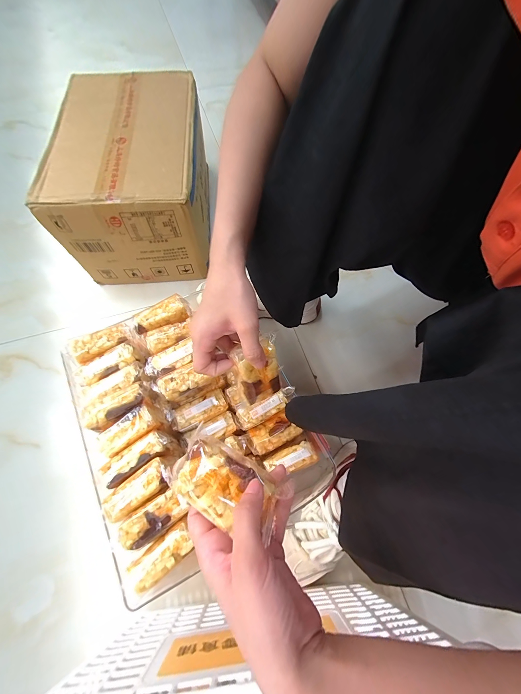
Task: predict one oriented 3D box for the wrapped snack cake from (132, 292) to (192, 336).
[{"bbox_3d":[-0.146,-0.048,0.387,0.081,0.023,0.034,-27,72,-12],"label":"wrapped snack cake"}]

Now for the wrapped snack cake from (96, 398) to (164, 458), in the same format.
[{"bbox_3d":[-0.169,0.105,0.334,0.077,0.025,0.037,-33,73,-14],"label":"wrapped snack cake"}]

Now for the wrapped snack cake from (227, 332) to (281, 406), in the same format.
[{"bbox_3d":[-0.006,0.025,0.300,0.048,0.082,0.021,-22,36,-20],"label":"wrapped snack cake"}]

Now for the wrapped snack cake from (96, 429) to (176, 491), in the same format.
[{"bbox_3d":[-0.154,0.139,0.332,0.083,0.038,0.032,-34,73,-14],"label":"wrapped snack cake"}]

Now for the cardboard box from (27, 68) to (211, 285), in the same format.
[{"bbox_3d":[-0.255,-0.368,0.575,0.263,0.205,0.403,-3,70,-3],"label":"cardboard box"}]

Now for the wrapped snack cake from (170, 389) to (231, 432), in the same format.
[{"bbox_3d":[-0.089,0.093,0.387,0.079,0.022,0.036,-24,71,-11],"label":"wrapped snack cake"}]

